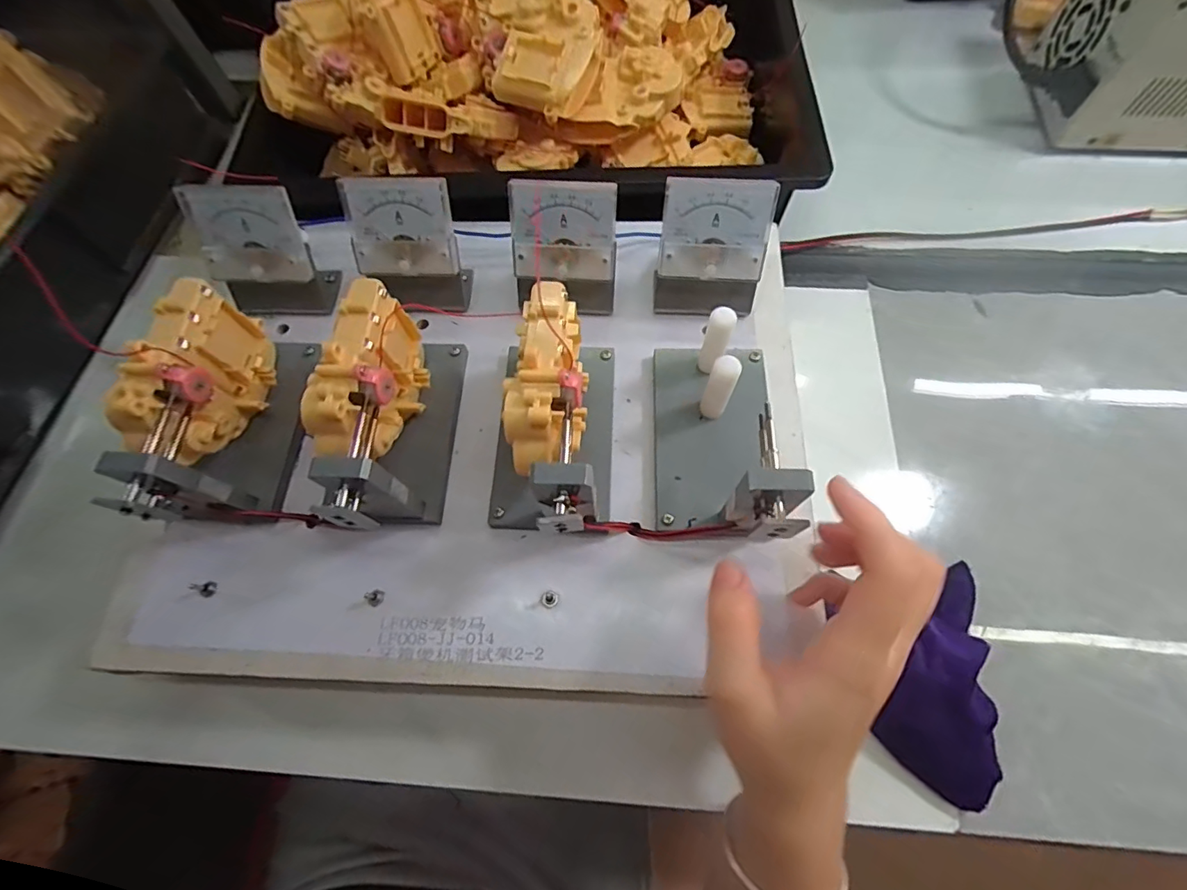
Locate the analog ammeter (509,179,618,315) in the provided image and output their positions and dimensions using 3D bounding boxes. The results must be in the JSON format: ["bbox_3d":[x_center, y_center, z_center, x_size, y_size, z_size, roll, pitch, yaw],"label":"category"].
[{"bbox_3d":[-0.019,-0.123,0.325,0.066,0.068,0.045,4,69,4],"label":"analog ammeter"}]

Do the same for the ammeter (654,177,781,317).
[{"bbox_3d":[0.073,-0.121,0.321,0.067,0.072,0.043,7,70,5],"label":"ammeter"}]

